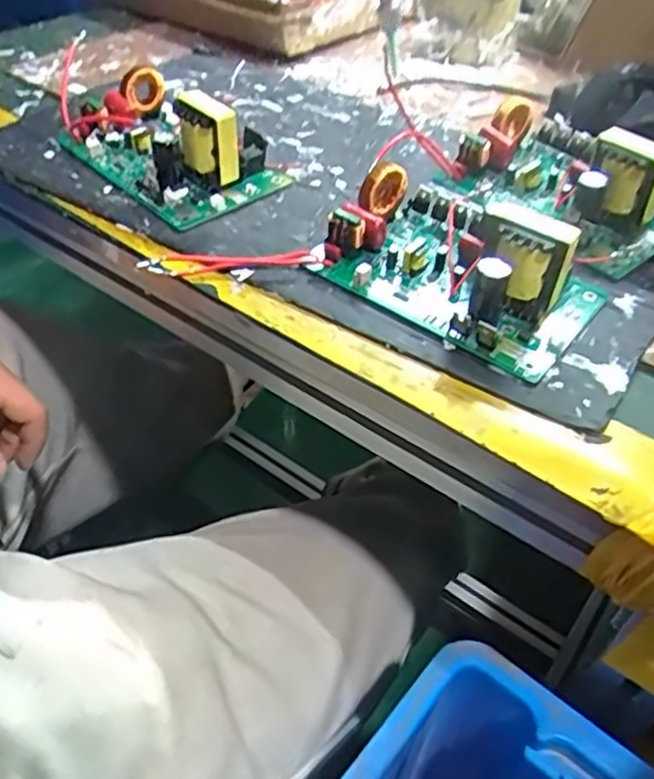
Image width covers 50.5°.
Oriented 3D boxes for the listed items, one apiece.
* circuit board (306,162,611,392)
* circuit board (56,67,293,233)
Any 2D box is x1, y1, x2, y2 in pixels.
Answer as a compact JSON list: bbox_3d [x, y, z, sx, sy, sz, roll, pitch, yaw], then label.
[{"bbox_3d":[0.073,-0.079,0.373,0.150,0.056,0.096,35,52,27],"label":"circuit board"},{"bbox_3d":[-0.107,-0.177,0.465,0.097,0.052,0.162,-33,56,-31],"label":"circuit board"}]

